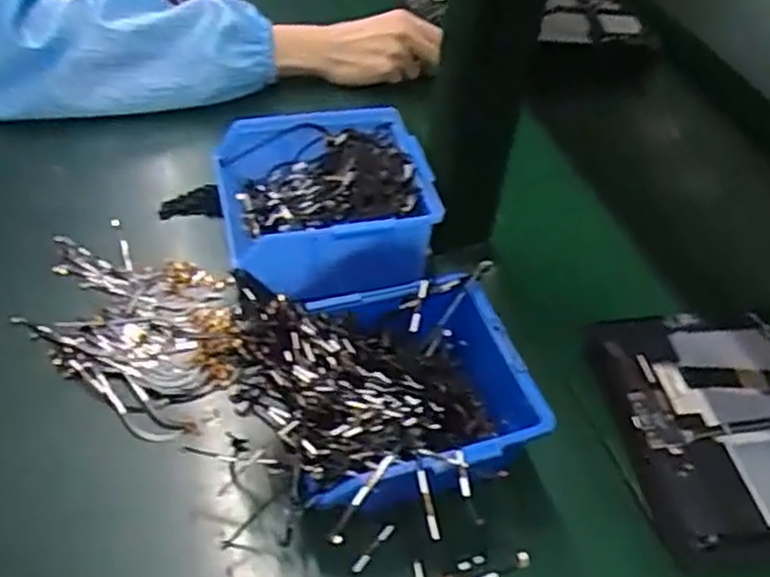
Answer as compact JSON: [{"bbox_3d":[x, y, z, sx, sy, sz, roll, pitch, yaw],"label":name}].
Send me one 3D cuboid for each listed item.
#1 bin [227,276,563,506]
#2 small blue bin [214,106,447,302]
[{"bbox_3d":[0.002,0.060,0.416,0.142,0.069,0.133,-15,49,-19],"label":"bin"},{"bbox_3d":[-0.042,-0.063,0.519,0.133,0.065,0.128,-8,47,-13],"label":"small blue bin"}]

